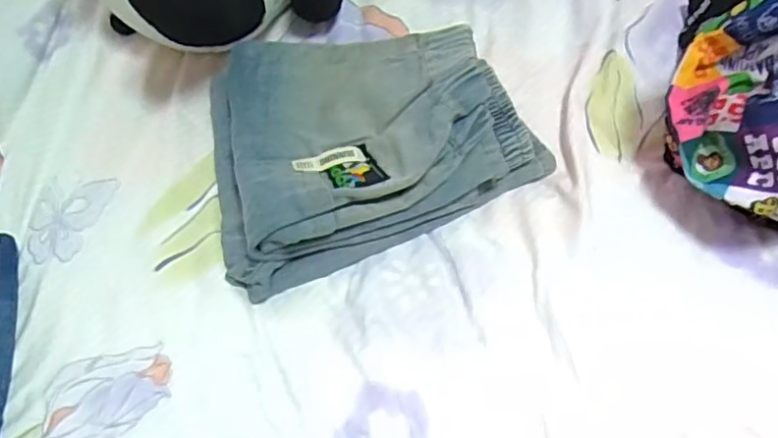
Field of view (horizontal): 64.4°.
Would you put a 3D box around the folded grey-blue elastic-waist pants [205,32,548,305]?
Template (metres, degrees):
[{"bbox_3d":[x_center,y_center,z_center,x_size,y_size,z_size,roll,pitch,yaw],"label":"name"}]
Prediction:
[{"bbox_3d":[-0.032,-0.095,0.563,0.298,0.078,0.237,-22,56,-12],"label":"folded grey-blue elastic-waist pants"}]

